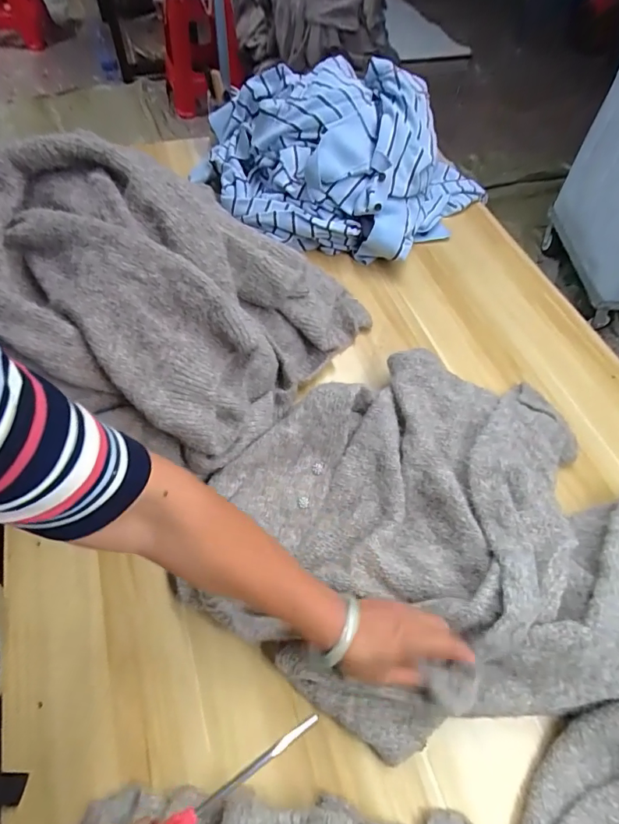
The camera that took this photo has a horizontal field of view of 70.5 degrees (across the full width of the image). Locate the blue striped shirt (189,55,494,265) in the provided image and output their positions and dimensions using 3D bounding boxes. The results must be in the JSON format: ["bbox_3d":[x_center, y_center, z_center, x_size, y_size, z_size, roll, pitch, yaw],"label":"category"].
[{"bbox_3d":[0.056,-0.503,0.901,0.620,0.231,0.359,12,58,5],"label":"blue striped shirt"}]

